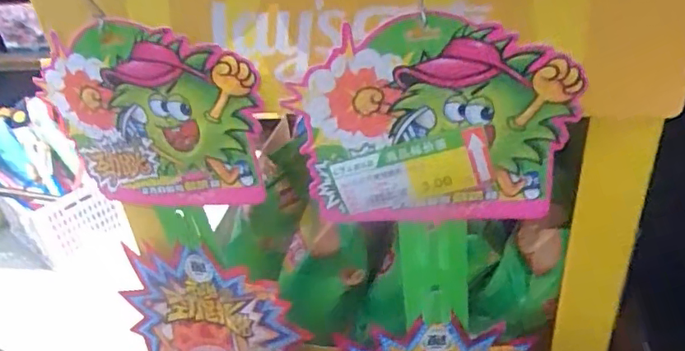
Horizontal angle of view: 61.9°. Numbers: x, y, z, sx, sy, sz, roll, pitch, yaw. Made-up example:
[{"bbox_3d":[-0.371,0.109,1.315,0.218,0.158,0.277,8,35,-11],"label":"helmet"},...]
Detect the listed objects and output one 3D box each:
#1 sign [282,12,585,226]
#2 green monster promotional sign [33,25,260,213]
[{"bbox_3d":[0.048,-0.025,0.308,0.142,0.116,0.008,-1,34,10],"label":"sign"},{"bbox_3d":[-0.114,-0.032,0.347,0.136,0.120,0.010,-2,32,15],"label":"green monster promotional sign"}]

